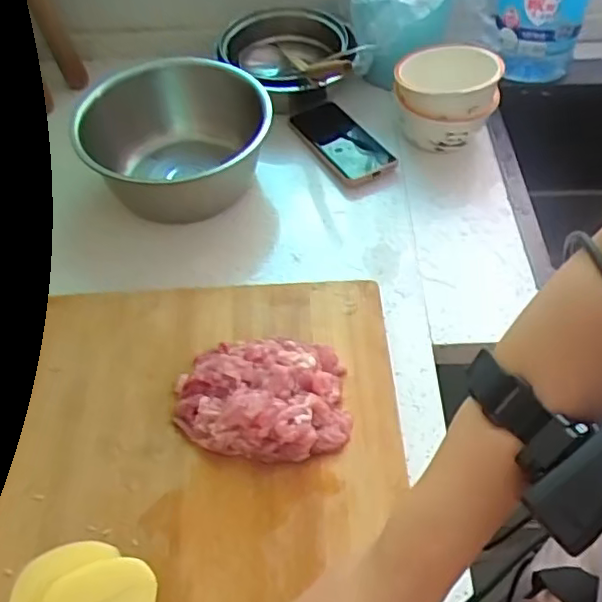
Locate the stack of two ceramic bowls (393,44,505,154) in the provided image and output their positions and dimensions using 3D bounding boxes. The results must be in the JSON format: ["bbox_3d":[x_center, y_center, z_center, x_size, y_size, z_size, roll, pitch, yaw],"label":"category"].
[{"bbox_3d":[0.179,-0.250,0.769,0.122,0.106,0.107,14,54,12],"label":"stack of two ceramic bowls"}]

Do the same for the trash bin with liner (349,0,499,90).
[{"bbox_3d":[0.161,-0.372,0.805,0.186,0.132,0.122,-4,53,-2],"label":"trash bin with liner"}]

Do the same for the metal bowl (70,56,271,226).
[{"bbox_3d":[-0.148,-0.188,0.729,0.205,0.115,0.205,-1,52,1],"label":"metal bowl"}]

